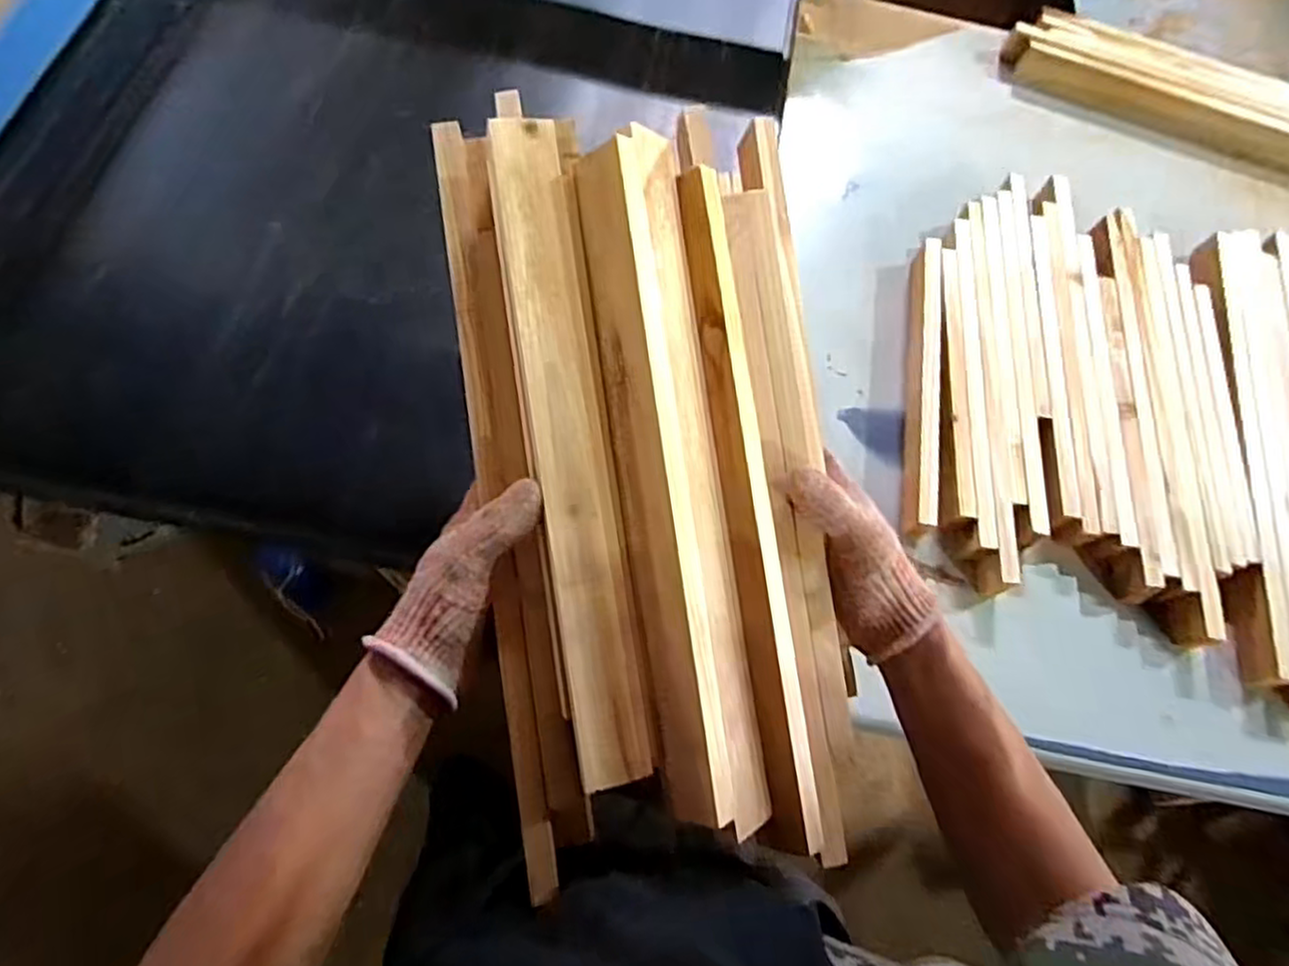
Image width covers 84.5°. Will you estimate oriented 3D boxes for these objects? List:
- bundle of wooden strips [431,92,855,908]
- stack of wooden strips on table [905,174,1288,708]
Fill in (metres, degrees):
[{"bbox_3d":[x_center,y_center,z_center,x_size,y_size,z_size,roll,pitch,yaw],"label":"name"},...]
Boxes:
[{"bbox_3d":[0.020,-0.007,0.440,0.236,0.079,0.461,-7,86,-16],"label":"bundle of wooden strips"},{"bbox_3d":[0.538,-0.068,0.696,0.548,0.040,0.500,12,69,1],"label":"stack of wooden strips on table"}]

